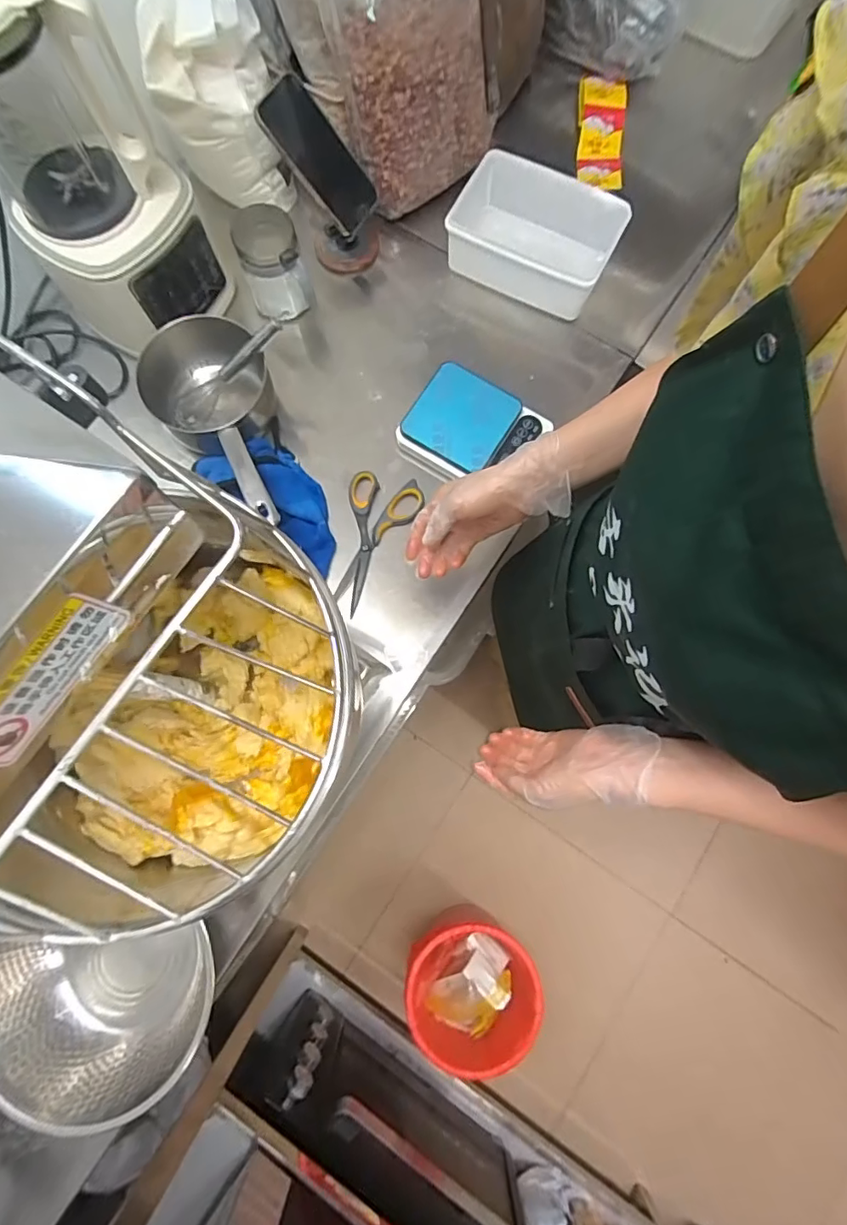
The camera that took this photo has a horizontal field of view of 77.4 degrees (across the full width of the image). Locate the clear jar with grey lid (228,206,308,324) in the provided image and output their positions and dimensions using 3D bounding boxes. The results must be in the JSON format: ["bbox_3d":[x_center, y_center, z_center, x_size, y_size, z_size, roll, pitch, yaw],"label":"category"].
[{"bbox_3d":[-0.199,-0.461,0.713,0.086,0.108,0.088,0,79,0],"label":"clear jar with grey lid"}]

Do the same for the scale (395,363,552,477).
[{"bbox_3d":[0.063,-0.243,0.708,0.163,0.042,0.135,31,80,6],"label":"scale"}]

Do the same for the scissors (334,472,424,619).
[{"bbox_3d":[-0.065,-0.093,0.688,0.095,0.010,0.184,13,79,3],"label":"scissors"}]

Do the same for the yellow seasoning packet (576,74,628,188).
[{"bbox_3d":[0.273,-0.733,0.815,0.071,0.035,0.197,3,79,1],"label":"yellow seasoning packet"}]

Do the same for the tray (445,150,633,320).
[{"bbox_3d":[0.161,-0.528,0.750,0.227,0.078,0.159,23,79,4],"label":"tray"}]

